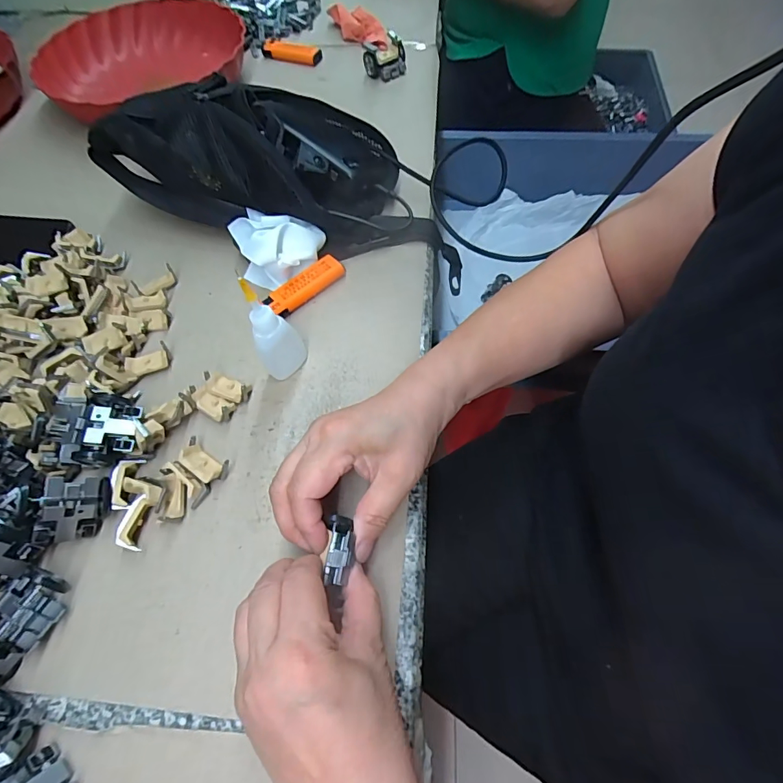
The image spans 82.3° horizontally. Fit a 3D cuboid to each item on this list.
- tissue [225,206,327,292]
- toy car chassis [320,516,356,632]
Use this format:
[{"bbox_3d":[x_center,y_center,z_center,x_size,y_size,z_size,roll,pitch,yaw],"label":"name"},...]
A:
[{"bbox_3d":[-0.107,-0.128,0.396,0.082,0.038,0.055,16,62,11],"label":"tissue"},{"bbox_3d":[-0.030,0.091,0.257,0.016,0.011,0.037,-1,59,2],"label":"toy car chassis"}]

